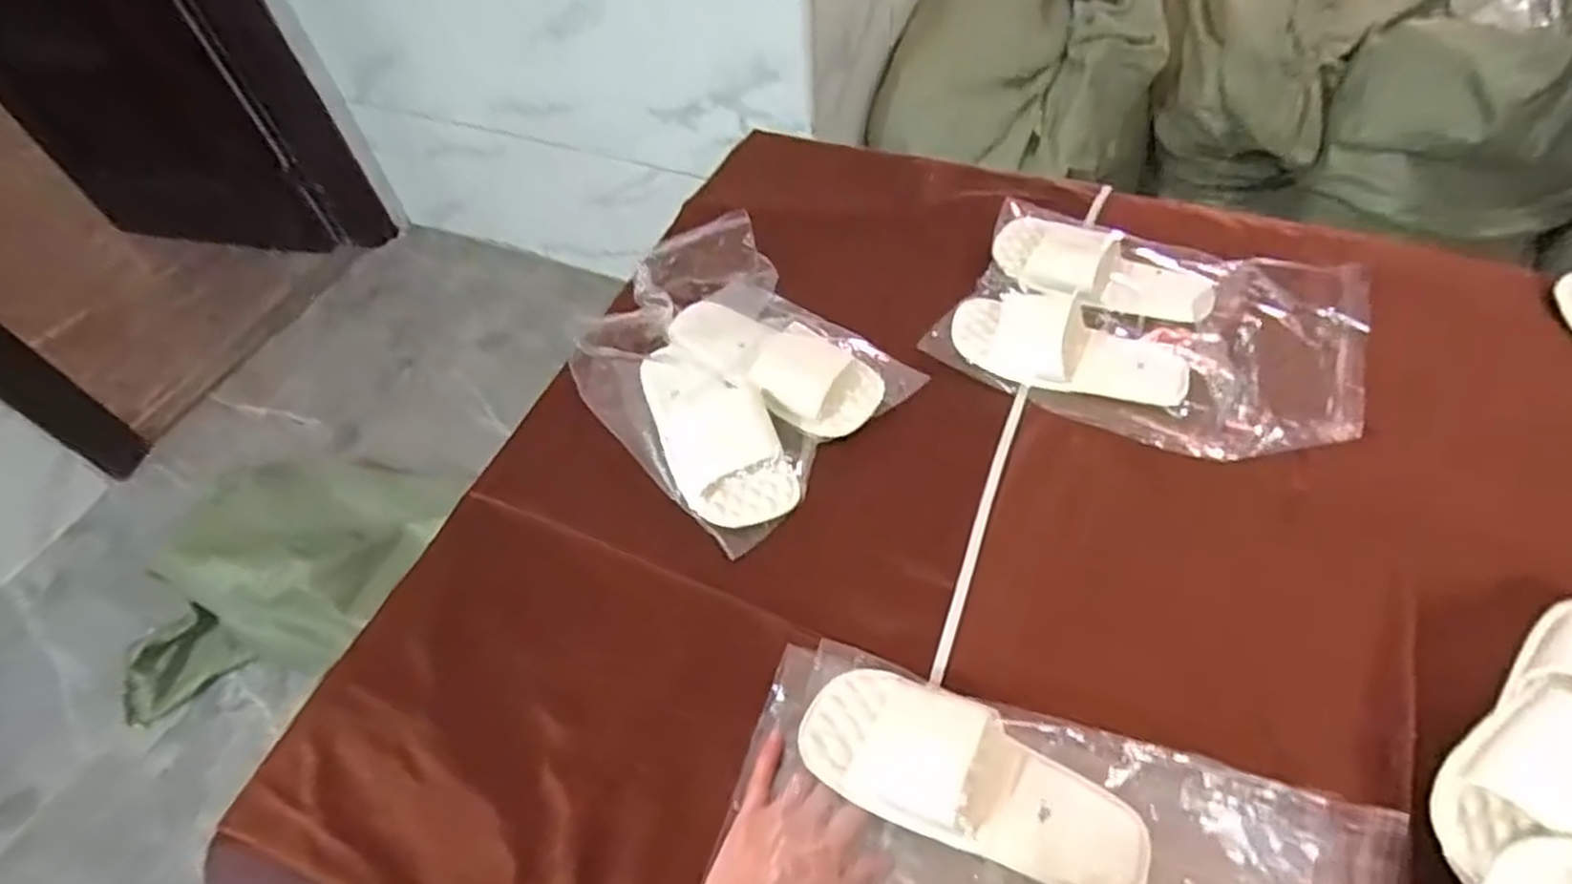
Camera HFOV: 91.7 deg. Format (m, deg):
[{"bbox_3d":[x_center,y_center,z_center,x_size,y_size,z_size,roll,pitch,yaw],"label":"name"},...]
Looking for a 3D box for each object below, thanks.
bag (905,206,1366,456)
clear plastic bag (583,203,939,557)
[{"bbox_3d":[0.367,-0.127,0.764,0.377,0.061,0.293,25,59,20],"label":"bag"},{"bbox_3d":[-0.049,-0.077,0.723,0.252,0.090,0.262,-40,61,-22],"label":"clear plastic bag"}]

